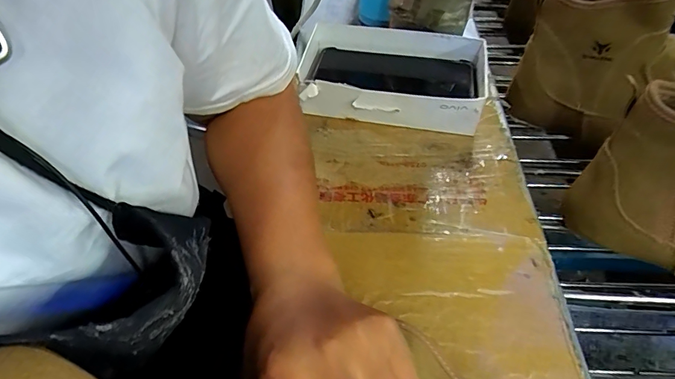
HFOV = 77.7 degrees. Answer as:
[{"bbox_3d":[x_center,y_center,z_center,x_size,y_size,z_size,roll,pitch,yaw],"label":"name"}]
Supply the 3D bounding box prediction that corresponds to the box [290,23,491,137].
[{"bbox_3d":[0.059,-0.116,0.448,0.190,0.055,0.109,9,51,6],"label":"box"}]

